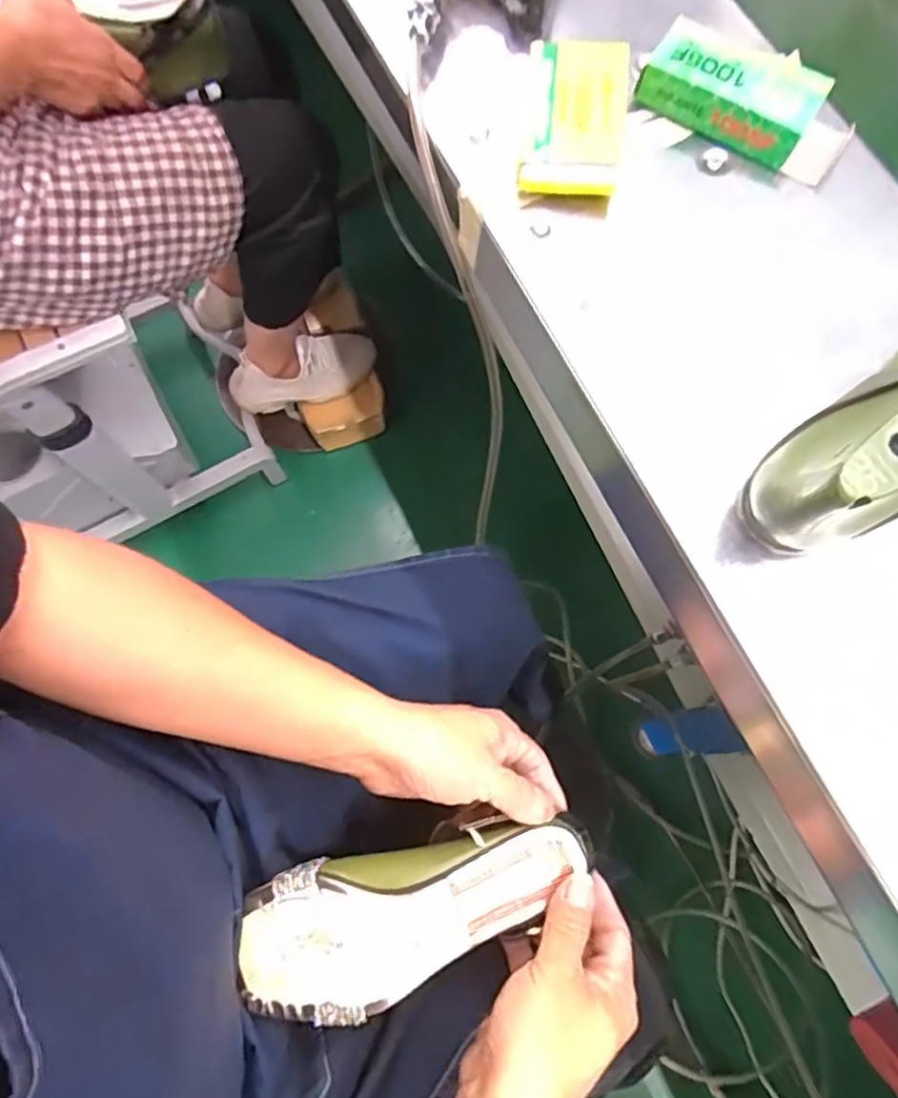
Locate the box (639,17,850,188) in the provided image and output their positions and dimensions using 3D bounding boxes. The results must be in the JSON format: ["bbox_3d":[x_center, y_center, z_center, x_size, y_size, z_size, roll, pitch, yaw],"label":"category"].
[{"bbox_3d":[0.189,-0.283,0.410,0.127,0.037,0.049,32,75,11],"label":"box"}]

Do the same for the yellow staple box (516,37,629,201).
[{"bbox_3d":[0.081,-0.277,0.416,0.061,0.025,0.118,6,71,3],"label":"yellow staple box"}]

